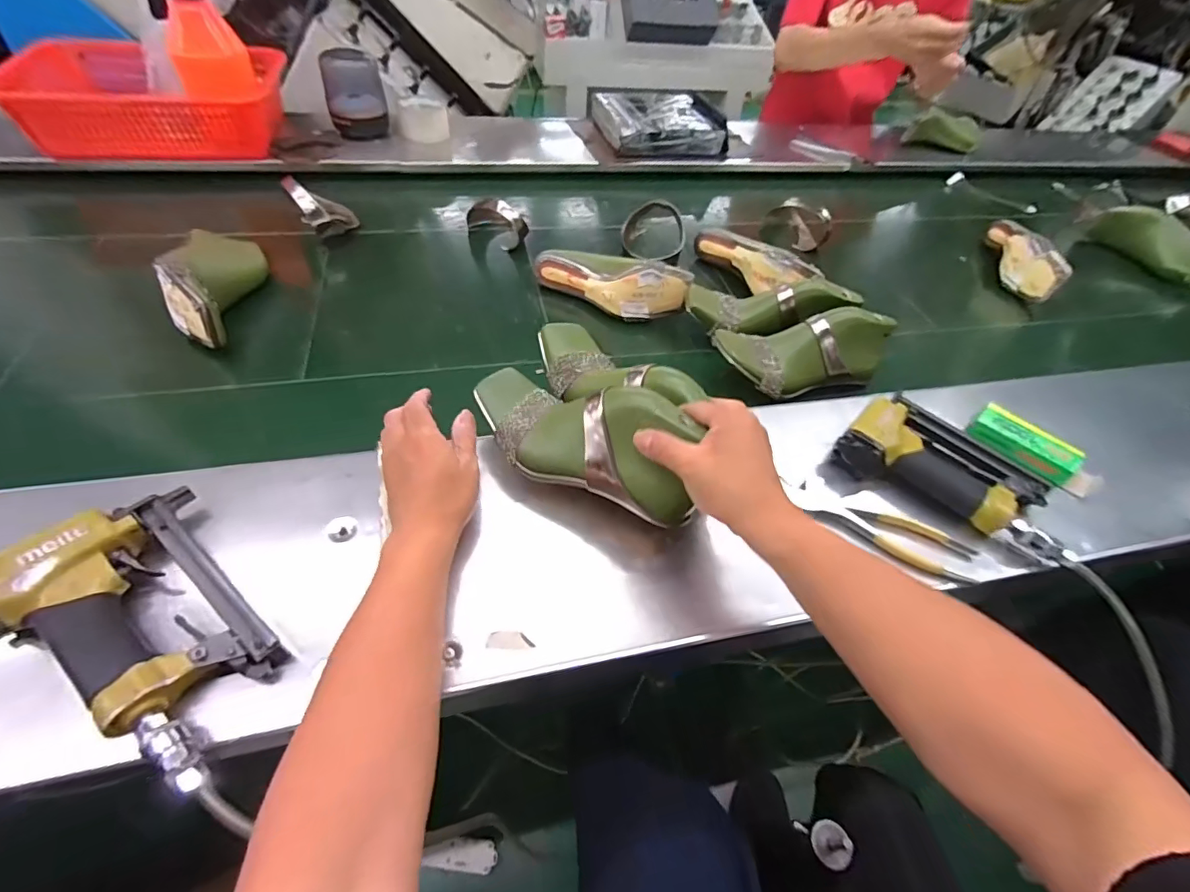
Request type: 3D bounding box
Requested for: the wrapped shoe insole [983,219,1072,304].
[{"bbox_3d":[0.773,-0.355,0.933,0.049,0.074,0.228,11,50,3],"label":"wrapped shoe insole"}]

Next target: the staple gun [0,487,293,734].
[{"bbox_3d":[-0.338,0.124,0.369,0.137,0.055,0.182,-34,61,-29],"label":"staple gun"}]

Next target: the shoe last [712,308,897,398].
[{"bbox_3d":[0.270,-0.125,0.663,0.219,0.089,0.081,-11,52,-14],"label":"shoe last"}]

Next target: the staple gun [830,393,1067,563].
[{"bbox_3d":[0.383,0.021,0.559,0.222,0.062,0.126,27,53,16],"label":"staple gun"}]

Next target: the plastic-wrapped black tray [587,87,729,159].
[{"bbox_3d":[0.133,-0.720,1.132,0.256,0.065,0.240,-12,53,-15],"label":"plastic-wrapped black tray"}]

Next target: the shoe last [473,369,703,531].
[{"bbox_3d":[-0.016,-0.012,0.468,0.224,0.081,0.084,21,51,26],"label":"shoe last"}]

